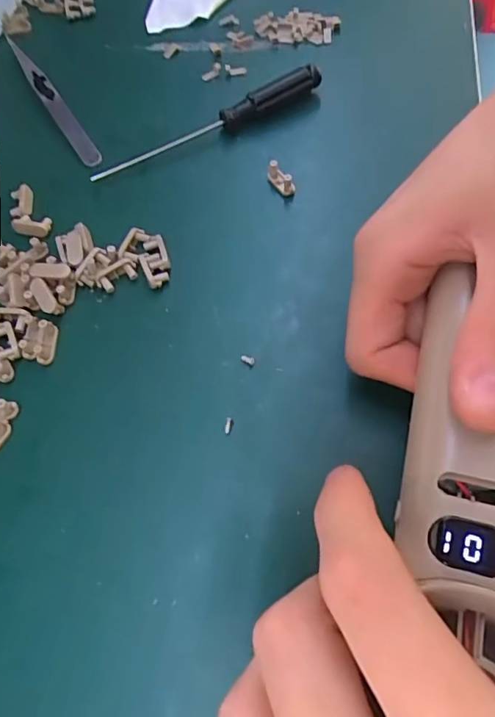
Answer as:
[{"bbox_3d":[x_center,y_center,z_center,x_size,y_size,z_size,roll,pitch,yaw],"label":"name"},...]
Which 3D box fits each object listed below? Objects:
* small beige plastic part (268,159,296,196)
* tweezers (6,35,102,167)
[{"bbox_3d":[0.017,-0.089,0.251,0.007,0.009,0.018,-31,64,-11],"label":"small beige plastic part"},{"bbox_3d":[-0.114,-0.151,0.293,0.010,0.005,0.123,-31,64,-11],"label":"tweezers"}]

